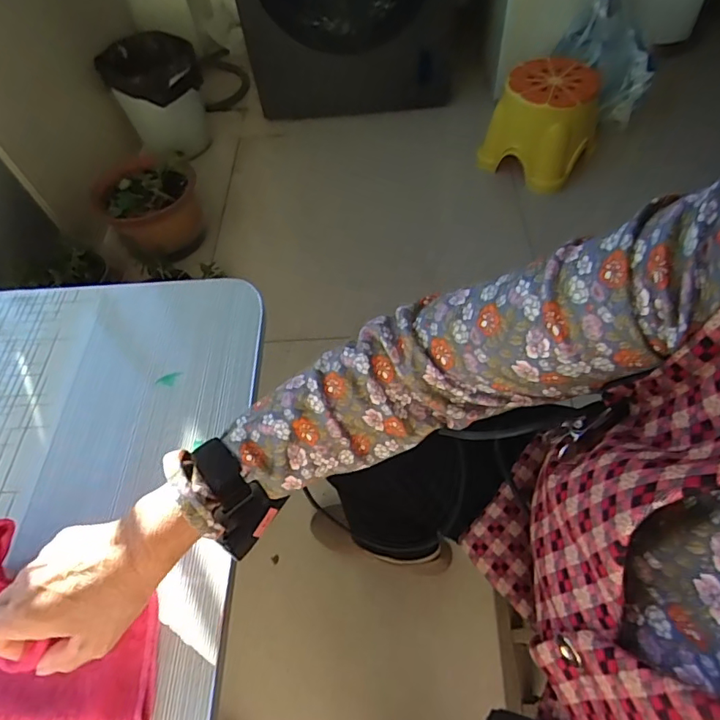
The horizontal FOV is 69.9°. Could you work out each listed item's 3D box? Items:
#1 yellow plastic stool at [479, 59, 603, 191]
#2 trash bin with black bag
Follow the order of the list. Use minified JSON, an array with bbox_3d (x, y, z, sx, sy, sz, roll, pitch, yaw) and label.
[{"bbox_3d":[0.489,-0.631,1.404,0.283,0.234,0.286,17,60,15],"label":"yellow plastic stool"},{"bbox_3d":[-0.608,-0.807,1.582,0.267,0.271,0.299,-22,58,-9],"label":"trash bin with black bag"}]

